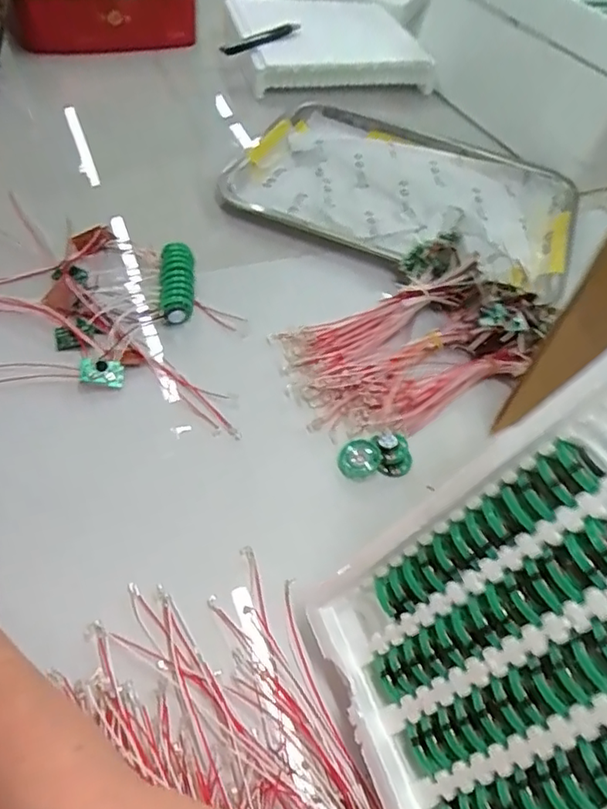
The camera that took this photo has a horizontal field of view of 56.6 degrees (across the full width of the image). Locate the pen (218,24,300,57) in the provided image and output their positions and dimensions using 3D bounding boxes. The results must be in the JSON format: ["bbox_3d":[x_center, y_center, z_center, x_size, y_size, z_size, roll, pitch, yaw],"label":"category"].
[{"bbox_3d":[-0.050,-0.470,0.725,0.122,0.015,0.018,-33,63,-26],"label":"pen"}]

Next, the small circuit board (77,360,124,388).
[{"bbox_3d":[-0.150,-0.023,0.419,0.031,0.005,0.020,1,94,-21],"label":"small circuit board"}]

